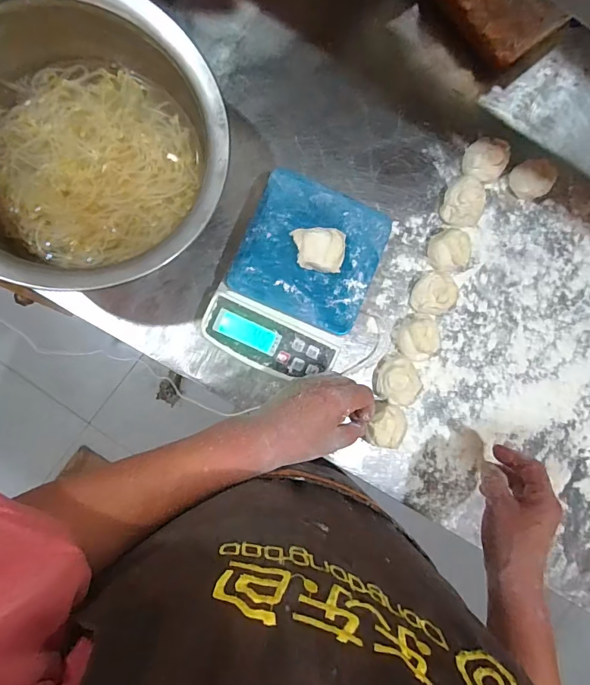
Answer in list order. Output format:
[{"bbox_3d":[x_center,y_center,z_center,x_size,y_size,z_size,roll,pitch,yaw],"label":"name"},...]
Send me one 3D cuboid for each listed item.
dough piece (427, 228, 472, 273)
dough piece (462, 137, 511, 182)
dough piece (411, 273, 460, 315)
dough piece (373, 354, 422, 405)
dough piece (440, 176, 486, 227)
[{"bbox_3d":[0.196,-0.117,0.536,0.053,0.039,0.050,0,87,-7],"label":"dough piece"},{"bbox_3d":[0.247,-0.236,0.550,0.048,0.034,0.055,15,85,-6],"label":"dough piece"},{"bbox_3d":[0.177,-0.062,0.535,0.054,0.033,0.051,0,87,-7],"label":"dough piece"},{"bbox_3d":[0.123,0.048,0.516,0.047,0.034,0.055,-27,91,-8],"label":"dough piece"},{"bbox_3d":[0.218,-0.178,0.543,0.051,0.035,0.055,0,87,-7],"label":"dough piece"}]

